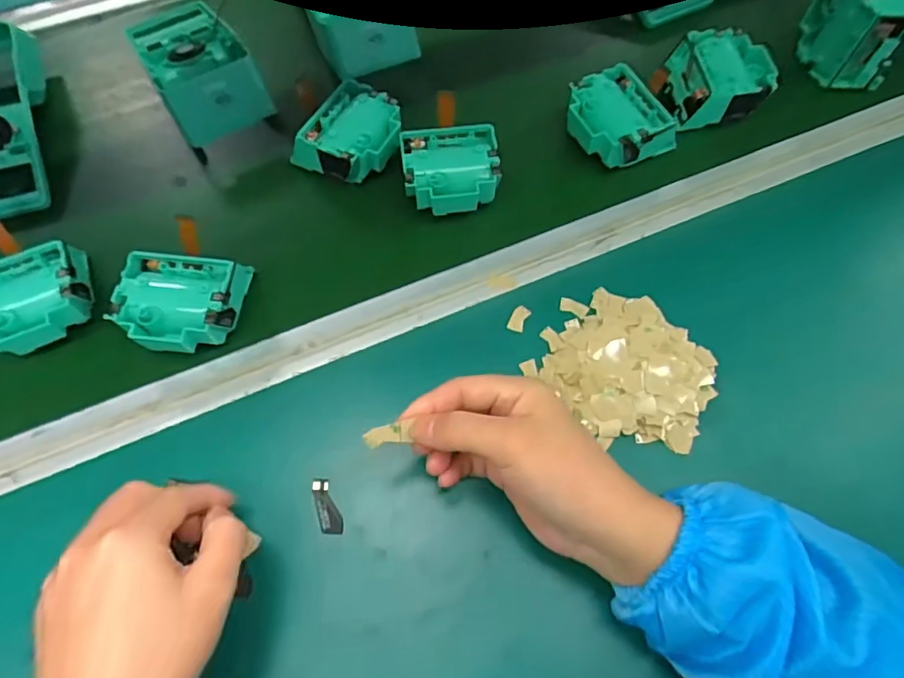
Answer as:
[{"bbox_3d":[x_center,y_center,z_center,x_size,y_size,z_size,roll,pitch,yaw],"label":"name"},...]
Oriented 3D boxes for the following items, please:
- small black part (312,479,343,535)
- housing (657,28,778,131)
[{"bbox_3d":[-0.080,0.106,0.371,0.014,0.004,0.037,-17,68,-8],"label":"small black part"},{"bbox_3d":[0.223,-0.221,0.496,0.079,0.037,0.080,-4,67,-3],"label":"housing"}]

